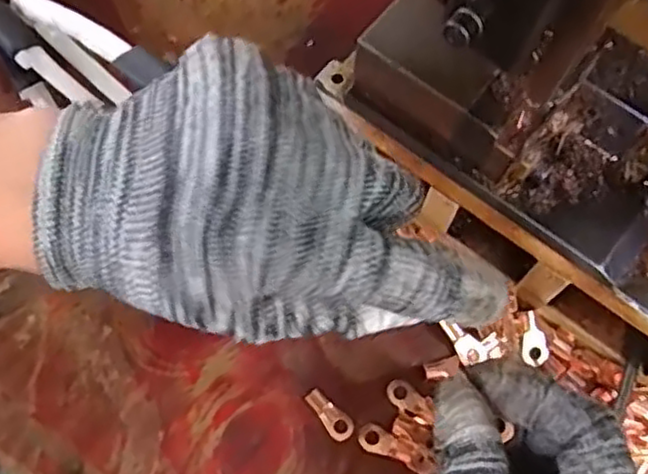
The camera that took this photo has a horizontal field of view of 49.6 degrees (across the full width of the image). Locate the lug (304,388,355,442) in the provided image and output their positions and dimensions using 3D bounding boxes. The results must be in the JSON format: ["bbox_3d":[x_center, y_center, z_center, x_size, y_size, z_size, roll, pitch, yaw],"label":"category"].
[{"bbox_3d":[0.003,0.079,0.315,0.012,0.004,0.026,-35,74,-13],"label":"lug"}]

